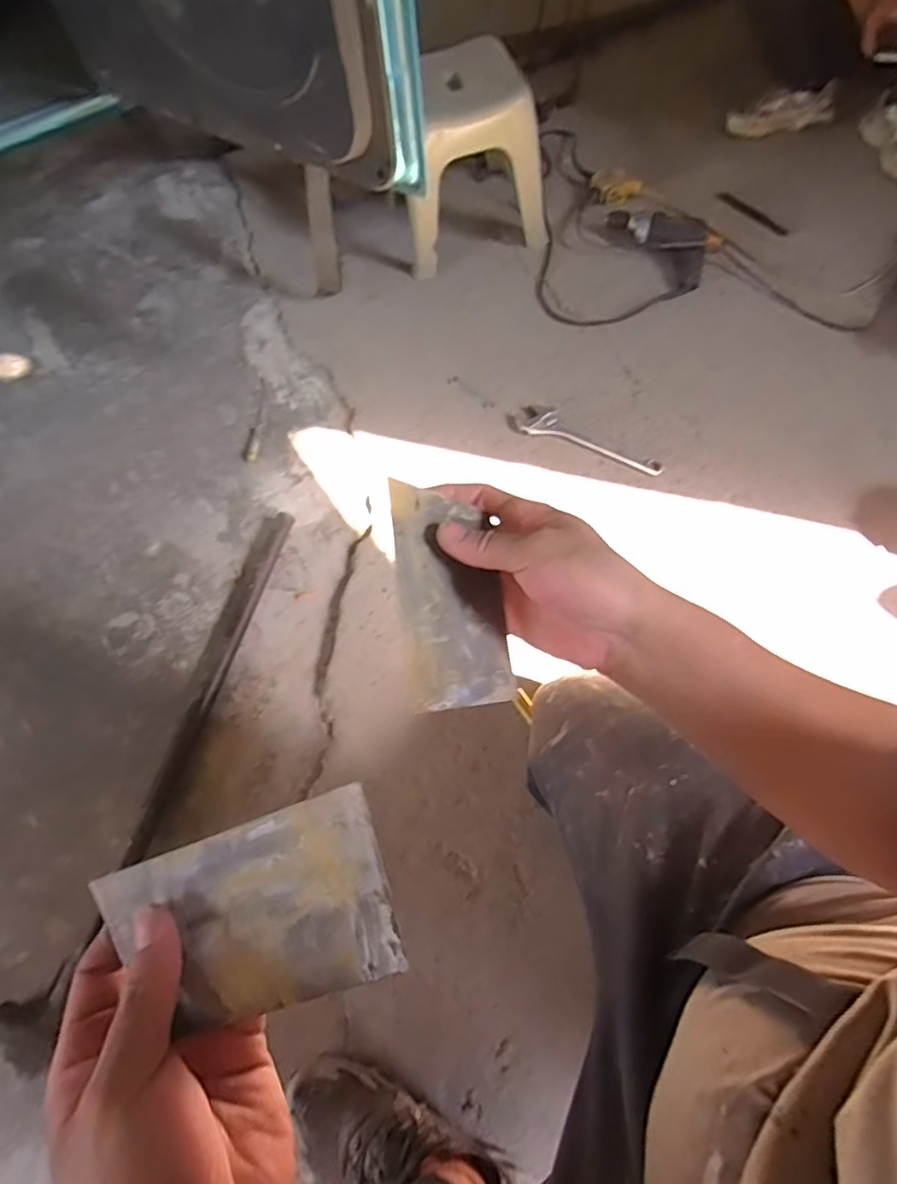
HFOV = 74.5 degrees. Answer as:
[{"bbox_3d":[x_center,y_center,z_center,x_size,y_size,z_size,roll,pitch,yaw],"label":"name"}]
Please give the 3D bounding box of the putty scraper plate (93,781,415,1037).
[{"bbox_3d":[-0.088,0.141,0.255,0.136,0.004,0.073,-24,72,11],"label":"putty scraper plate"}]

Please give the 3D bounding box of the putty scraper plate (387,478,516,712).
[{"bbox_3d":[0.002,0.001,0.370,0.069,0.004,0.138,-4,80,-27],"label":"putty scraper plate"}]

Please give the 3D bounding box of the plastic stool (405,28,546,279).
[{"bbox_3d":[0.042,-0.952,1.272,0.292,0.311,0.291,-11,65,-2],"label":"plastic stool"}]

